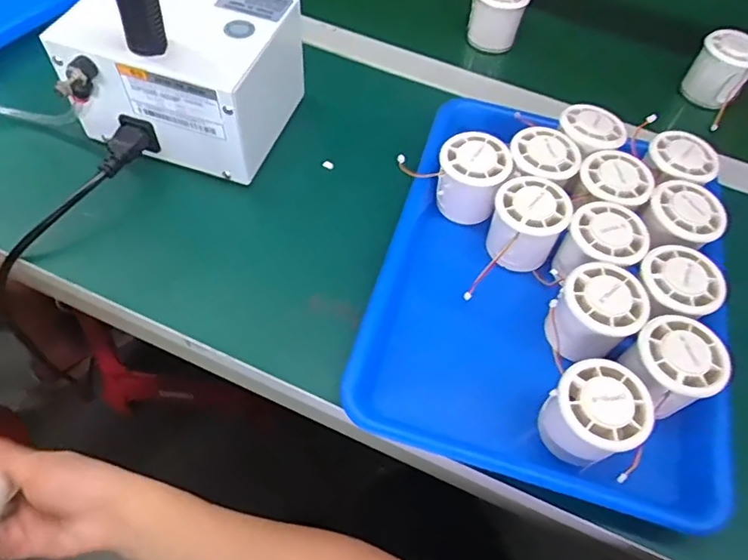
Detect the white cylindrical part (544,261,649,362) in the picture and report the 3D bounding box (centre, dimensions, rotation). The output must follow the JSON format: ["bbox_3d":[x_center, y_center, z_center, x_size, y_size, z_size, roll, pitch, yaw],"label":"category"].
[{"bbox_3d":[0.157,0.024,0.403,0.054,0.051,0.055,2,56,-3],"label":"white cylindrical part"}]

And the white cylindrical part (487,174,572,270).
[{"bbox_3d":[0.119,-0.043,0.445,0.053,0.057,0.054,2,56,-3],"label":"white cylindrical part"}]

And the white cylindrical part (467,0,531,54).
[{"bbox_3d":[0.130,-0.281,0.609,0.055,0.072,0.055,2,56,-3],"label":"white cylindrical part"}]

